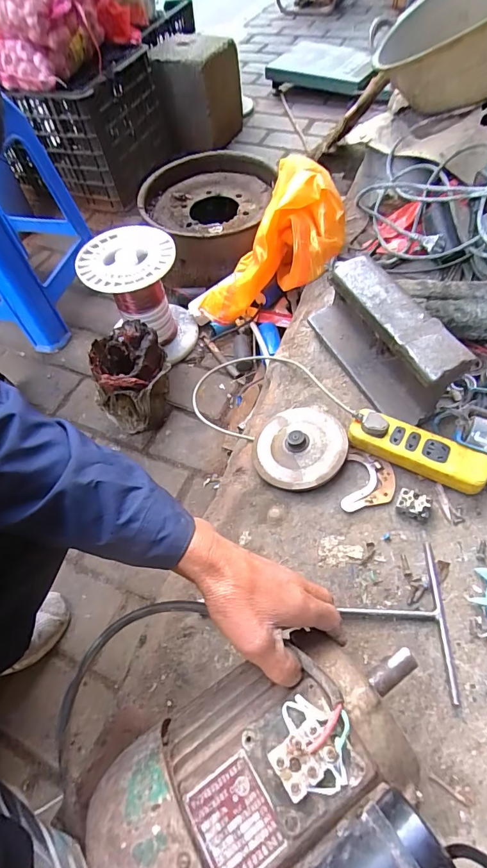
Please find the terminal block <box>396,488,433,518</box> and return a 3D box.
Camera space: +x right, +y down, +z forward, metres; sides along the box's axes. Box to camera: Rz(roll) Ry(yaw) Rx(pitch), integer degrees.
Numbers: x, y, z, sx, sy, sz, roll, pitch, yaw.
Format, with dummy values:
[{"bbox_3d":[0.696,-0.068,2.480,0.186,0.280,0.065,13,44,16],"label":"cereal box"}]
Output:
[{"bbox_3d":[0.232,0.094,0.562,0.042,0.027,0.028,25,62,18],"label":"terminal block"}]

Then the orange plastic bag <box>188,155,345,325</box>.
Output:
[{"bbox_3d":[0.042,-0.388,0.926,0.403,0.174,0.246,-40,54,26],"label":"orange plastic bag"}]

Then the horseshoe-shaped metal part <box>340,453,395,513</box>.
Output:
[{"bbox_3d":[0.182,0.072,0.596,0.068,0.011,0.091,11,59,11],"label":"horseshoe-shaped metal part"}]

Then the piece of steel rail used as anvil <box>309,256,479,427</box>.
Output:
[{"bbox_3d":[0.209,-0.150,0.646,0.070,0.144,0.275,-26,59,-12],"label":"piece of steel rail used as anvil"}]

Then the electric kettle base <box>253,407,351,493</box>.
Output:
[{"bbox_3d":[0.084,0.014,0.627,0.136,0.027,0.144,-2,57,3],"label":"electric kettle base"}]

